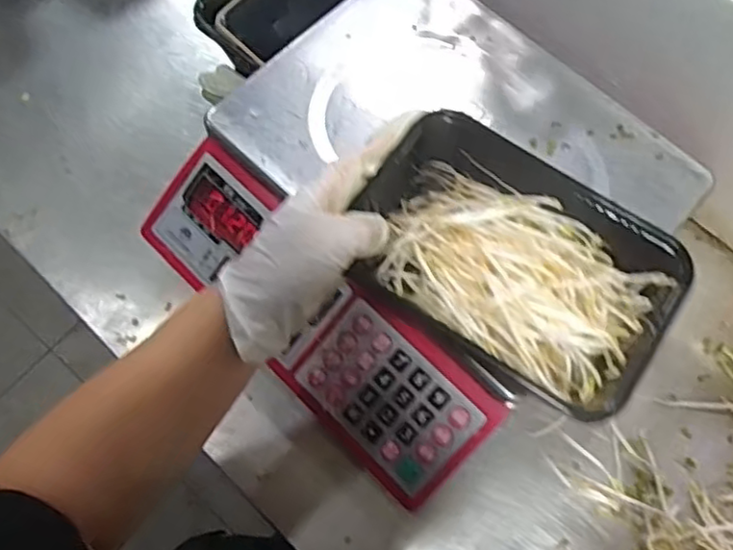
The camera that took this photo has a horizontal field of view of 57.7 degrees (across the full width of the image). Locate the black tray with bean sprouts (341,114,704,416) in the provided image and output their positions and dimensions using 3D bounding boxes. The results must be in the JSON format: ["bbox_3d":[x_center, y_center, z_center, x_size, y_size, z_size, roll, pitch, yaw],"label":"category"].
[{"bbox_3d":[0.086,-0.010,0.393,0.178,0.062,0.111,33,73,12],"label":"black tray with bean sprouts"}]

